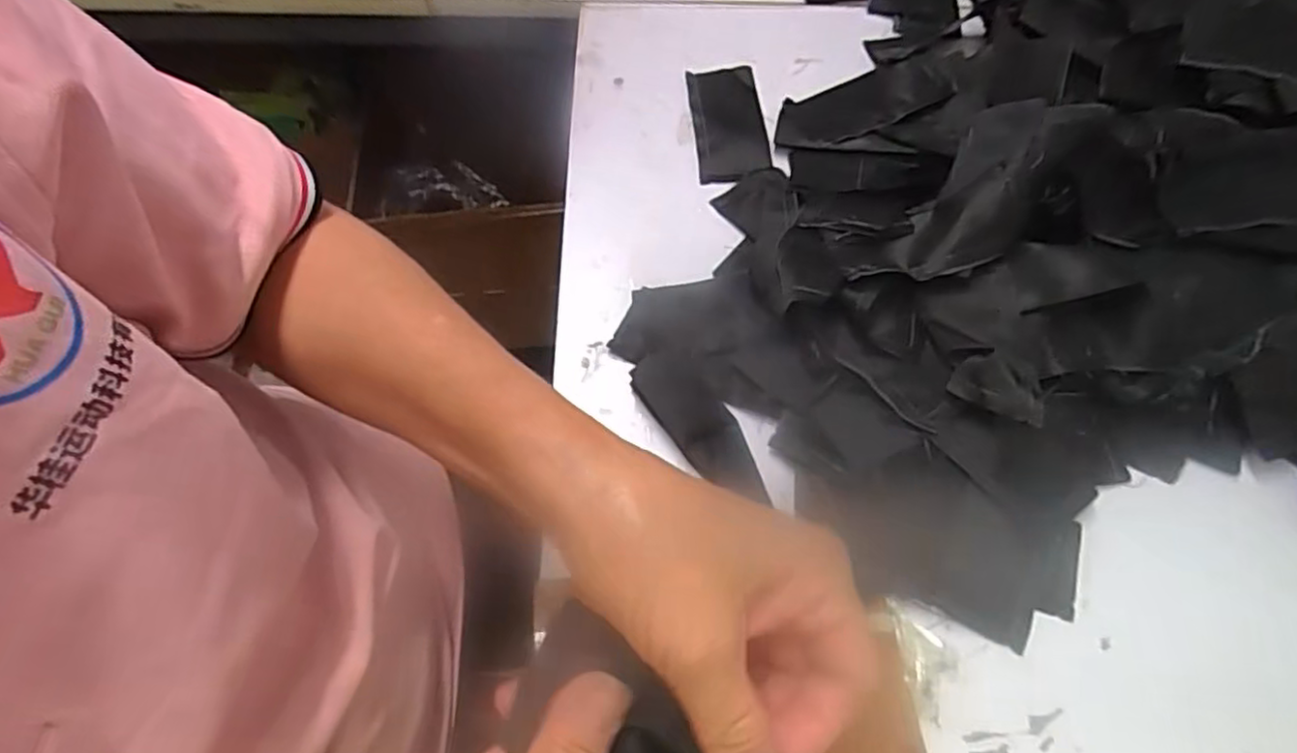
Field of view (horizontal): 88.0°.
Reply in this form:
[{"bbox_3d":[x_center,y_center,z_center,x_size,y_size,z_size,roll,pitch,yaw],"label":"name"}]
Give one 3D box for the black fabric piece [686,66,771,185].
[{"bbox_3d":[0.061,-0.191,0.514,0.054,0.011,0.117,-4,62,-1],"label":"black fabric piece"}]

